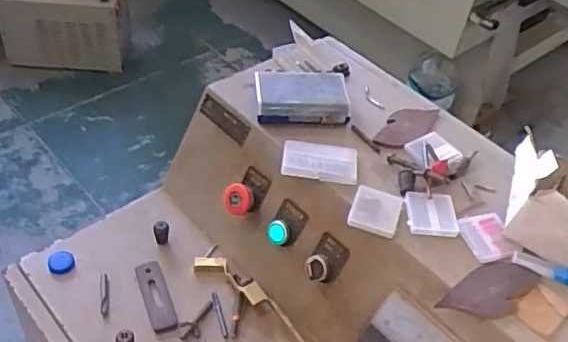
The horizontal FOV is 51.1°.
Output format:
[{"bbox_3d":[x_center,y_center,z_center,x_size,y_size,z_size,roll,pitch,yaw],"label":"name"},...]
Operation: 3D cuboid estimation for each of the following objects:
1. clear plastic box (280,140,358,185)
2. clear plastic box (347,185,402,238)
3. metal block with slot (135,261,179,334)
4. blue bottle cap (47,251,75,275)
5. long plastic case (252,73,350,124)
[{"bbox_3d":[0.043,-0.012,0.708,0.089,0.014,0.052,10,44,2],"label":"clear plastic box"},{"bbox_3d":[0.102,0.044,0.660,0.052,0.011,0.059,18,45,10],"label":"clear plastic box"},{"bbox_3d":[-0.156,0.155,0.731,0.032,0.017,0.103,-14,48,-20],"label":"metal block with slot"},{"bbox_3d":[-0.281,0.116,0.751,0.030,0.013,0.027,-11,47,-18],"label":"blue bottle cap"},{"bbox_3d":[0.023,-0.099,0.777,0.116,0.032,0.079,2,45,-6],"label":"long plastic case"}]

